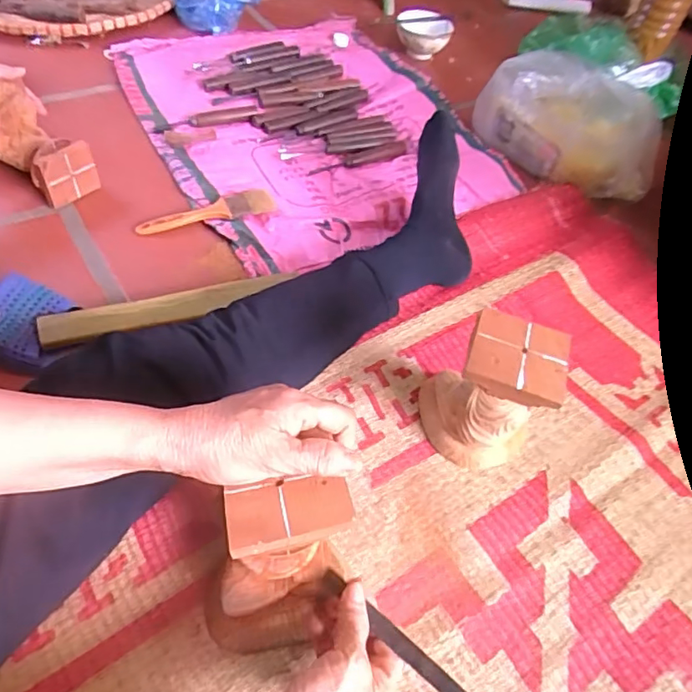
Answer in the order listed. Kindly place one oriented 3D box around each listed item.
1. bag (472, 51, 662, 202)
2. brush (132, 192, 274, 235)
[{"bbox_3d":[0.346,-0.347,0.844,0.148,0.123,0.268,-34,63,-26],"label":"bag"},{"bbox_3d":[-0.183,-0.175,0.724,0.179,0.016,0.042,-17,57,-17],"label":"brush"}]

